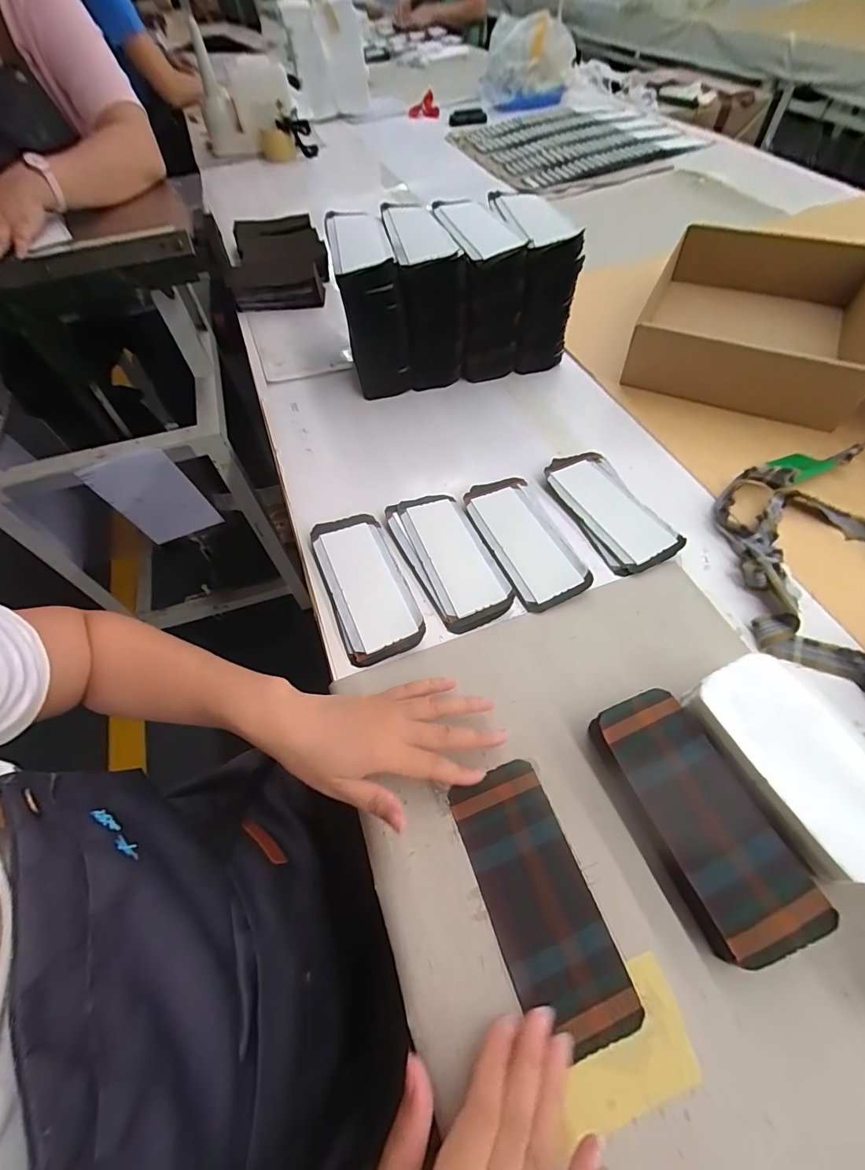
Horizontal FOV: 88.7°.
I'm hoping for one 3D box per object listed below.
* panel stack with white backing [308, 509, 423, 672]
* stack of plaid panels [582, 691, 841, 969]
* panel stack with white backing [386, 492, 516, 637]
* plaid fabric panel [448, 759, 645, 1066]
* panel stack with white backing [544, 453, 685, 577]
[{"bbox_3d":[-0.068,-0.002,0.448,0.076,0.017,0.170,-20,58,-10],"label":"panel stack with white backing"},{"bbox_3d":[0.187,0.165,0.321,0.079,0.029,0.166,-20,58,-10],"label":"stack of plaid panels"},{"bbox_3d":[0.017,-0.031,0.468,0.082,0.012,0.169,-23,58,-11],"label":"panel stack with white backing"},{"bbox_3d":[0.073,0.216,0.311,0.073,0.004,0.163,-21,58,-10],"label":"plaid fabric panel"},{"bbox_3d":[0.195,-0.089,0.495,0.081,0.008,0.171,-17,58,-8],"label":"panel stack with white backing"}]

